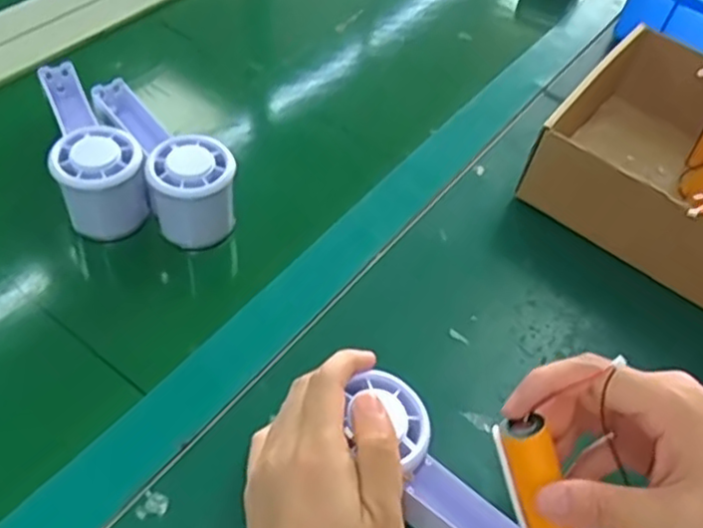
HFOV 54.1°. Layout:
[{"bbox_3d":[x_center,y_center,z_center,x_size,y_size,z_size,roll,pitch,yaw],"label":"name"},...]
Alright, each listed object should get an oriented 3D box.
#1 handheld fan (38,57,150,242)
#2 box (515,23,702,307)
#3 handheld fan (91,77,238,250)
[{"bbox_3d":[-0.191,-0.091,0.496,0.052,0.058,0.149,-18,55,-19],"label":"handheld fan"},{"bbox_3d":[0.253,-0.075,0.520,0.198,0.076,0.186,34,56,20],"label":"box"},{"bbox_3d":[-0.136,-0.081,0.499,0.052,0.064,0.148,-24,57,-23],"label":"handheld fan"}]

